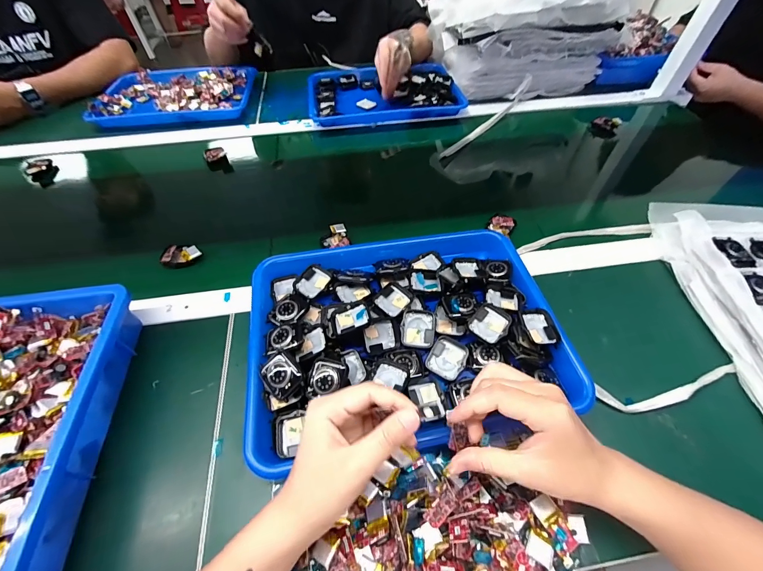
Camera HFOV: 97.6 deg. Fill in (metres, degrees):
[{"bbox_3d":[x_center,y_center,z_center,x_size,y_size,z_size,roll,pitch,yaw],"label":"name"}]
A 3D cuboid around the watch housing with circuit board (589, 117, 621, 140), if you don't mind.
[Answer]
[{"bbox_3d":[0.445,-0.316,0.667,0.050,0.037,0.021,27,57,19],"label":"watch housing with circuit board"}]

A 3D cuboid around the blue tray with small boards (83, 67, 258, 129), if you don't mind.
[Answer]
[{"bbox_3d":[-0.470,-0.445,0.772,0.326,0.035,0.255,-4,53,-3],"label":"blue tray with small boards"}]

